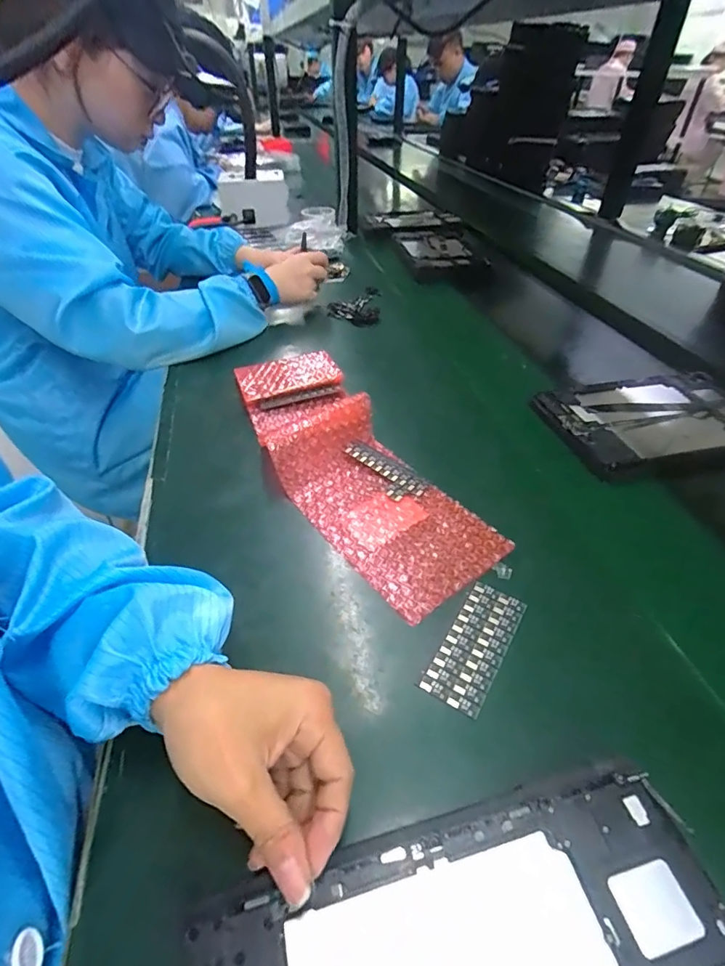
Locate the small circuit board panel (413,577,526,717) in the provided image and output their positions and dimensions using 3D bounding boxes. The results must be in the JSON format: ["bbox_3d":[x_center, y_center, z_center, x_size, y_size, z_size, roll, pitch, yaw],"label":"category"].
[{"bbox_3d":[0.080,0.114,0.330,0.040,0.004,0.094,24,50,24],"label":"small circuit board panel"}]

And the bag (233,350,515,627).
[{"bbox_3d":[-0.027,-0.039,0.477,0.137,0.048,0.392,-21,46,-22],"label":"bag"}]

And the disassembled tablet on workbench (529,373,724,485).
[{"bbox_3d":[0.335,-0.069,0.534,0.237,0.028,0.150,-8,43,-10],"label":"disassembled tablet on workbench"}]

